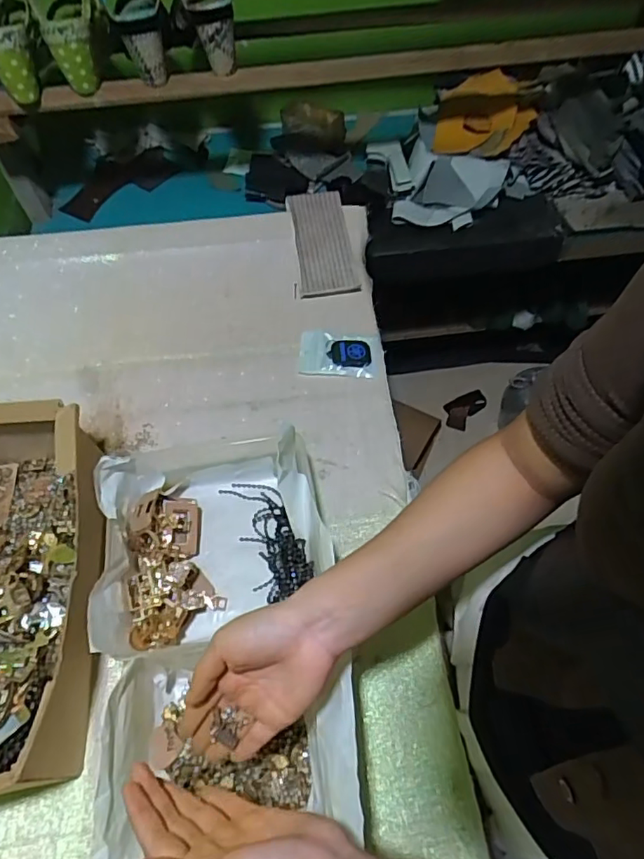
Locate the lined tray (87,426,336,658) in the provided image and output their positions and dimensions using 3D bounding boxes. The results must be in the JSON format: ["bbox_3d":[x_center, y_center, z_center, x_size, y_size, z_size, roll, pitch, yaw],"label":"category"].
[{"bbox_3d":[-0.110,0.096,0.543,0.213,0.081,0.197,-14,61,-9],"label":"lined tray"}]

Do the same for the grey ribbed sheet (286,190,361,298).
[{"bbox_3d":[0.000,-0.263,0.777,0.080,0.015,0.174,-9,70,-2],"label":"grey ribbed sheet"}]

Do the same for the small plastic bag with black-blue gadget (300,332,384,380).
[{"bbox_3d":[0.022,-0.096,0.698,0.100,0.014,0.061,4,60,1],"label":"small plastic bag with black-blue gadget"}]

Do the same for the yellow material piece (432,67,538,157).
[{"bbox_3d":[0.287,-0.566,0.979,0.158,0.056,0.176,8,60,3],"label":"yellow material piece"}]

